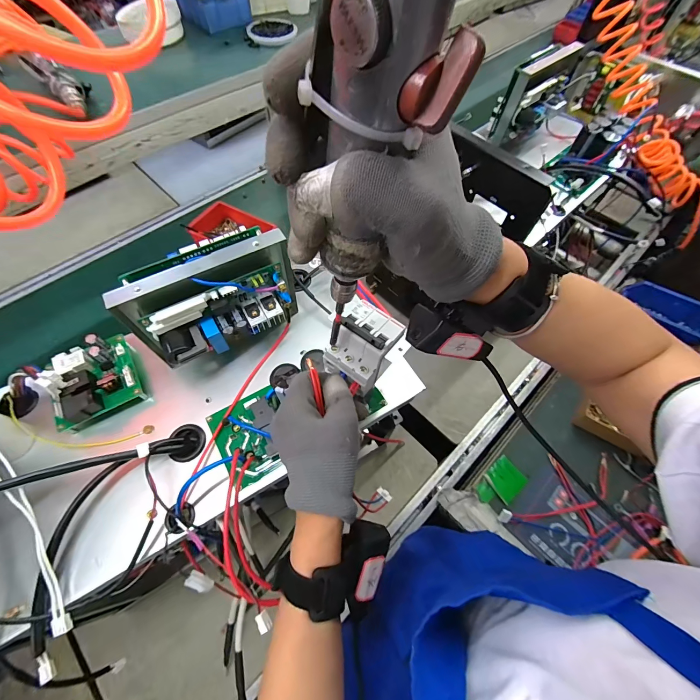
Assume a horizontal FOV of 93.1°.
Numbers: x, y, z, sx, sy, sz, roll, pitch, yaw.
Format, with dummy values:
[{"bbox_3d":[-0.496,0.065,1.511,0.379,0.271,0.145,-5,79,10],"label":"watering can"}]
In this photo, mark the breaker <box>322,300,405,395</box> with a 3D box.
[{"bbox_3d":[0.011,-0.004,0.331,0.060,0.063,0.068,29,64,13],"label":"breaker"}]

